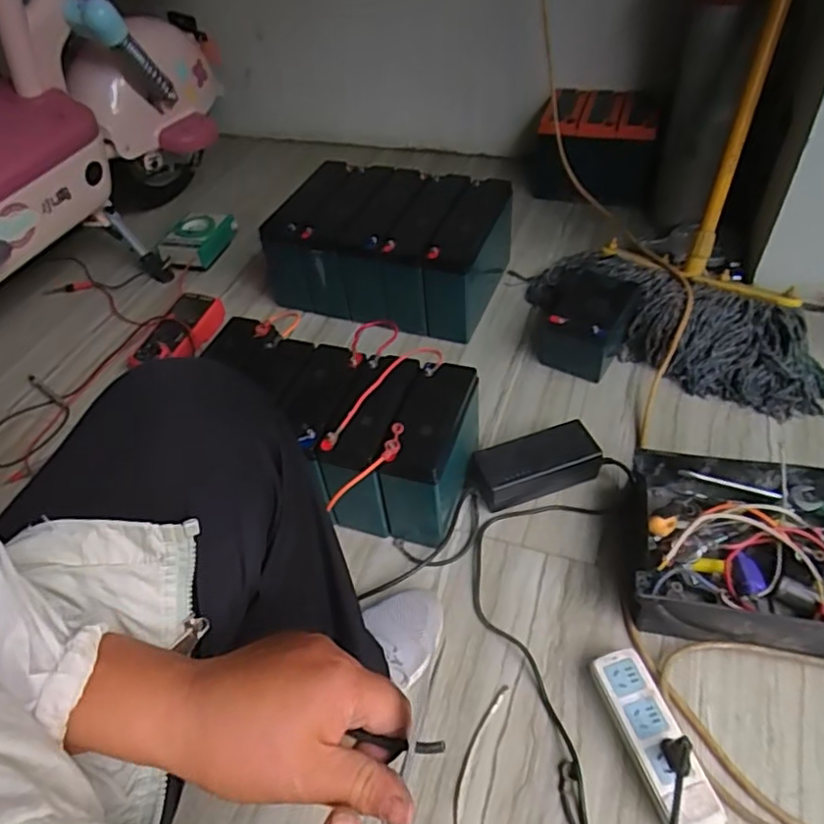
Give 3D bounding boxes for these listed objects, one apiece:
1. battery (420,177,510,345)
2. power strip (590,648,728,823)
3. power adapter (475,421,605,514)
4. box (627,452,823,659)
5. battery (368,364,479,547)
[{"bbox_3d":[0.108,-0.278,1.128,0.084,0.178,0.272,12,50,18],"label":"battery"},{"bbox_3d":[0.244,0.331,0.632,0.057,0.035,0.182,-15,47,-7],"label":"power strip"},{"bbox_3d":[0.171,0.074,0.865,0.169,0.063,0.074,-19,48,-10],"label":"power adapter"},{"bbox_3d":[0.429,0.168,0.730,0.320,0.086,0.216,6,48,12],"label":"box"},{"bbox_3d":[0.020,0.059,0.821,0.095,0.191,0.174,9,49,15],"label":"battery"}]

